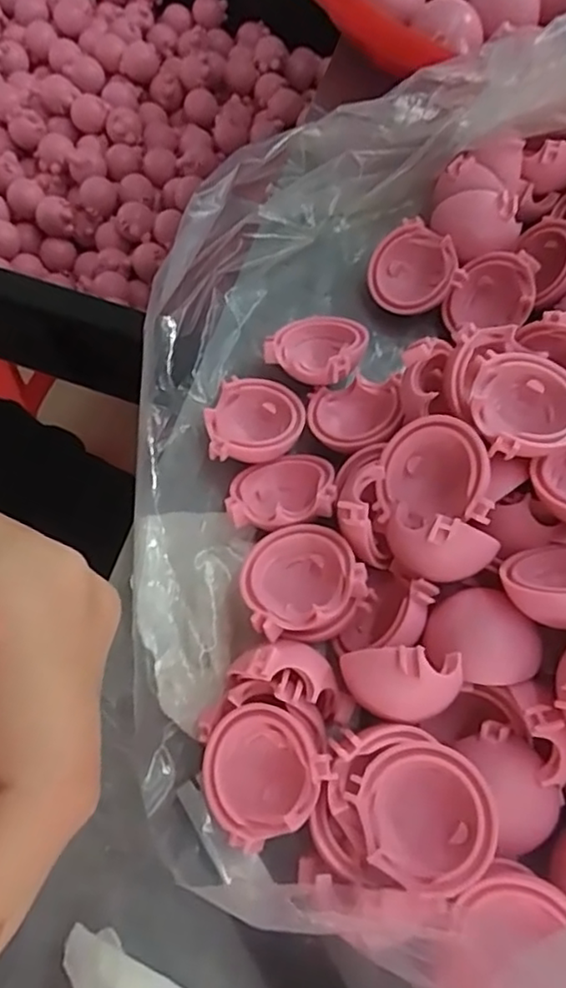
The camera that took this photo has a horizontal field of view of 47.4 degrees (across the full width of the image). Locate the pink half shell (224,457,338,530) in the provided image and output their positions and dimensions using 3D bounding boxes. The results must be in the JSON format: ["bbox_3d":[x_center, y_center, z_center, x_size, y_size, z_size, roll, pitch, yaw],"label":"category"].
[{"bbox_3d":[0.000,-0.001,0.187,0.029,0.013,0.027,-12,48,8],"label":"pink half shell"}]

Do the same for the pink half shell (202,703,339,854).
[{"bbox_3d":[-0.004,0.065,0.154,0.029,0.011,0.029,-6,78,28],"label":"pink half shell"}]

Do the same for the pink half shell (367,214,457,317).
[{"bbox_3d":[0.043,-0.075,0.217,0.029,0.011,0.029,-2,83,18],"label":"pink half shell"}]

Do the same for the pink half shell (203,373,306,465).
[{"bbox_3d":[-0.008,-0.023,0.194,0.028,0.013,0.028,0,70,0],"label":"pink half shell"}]

